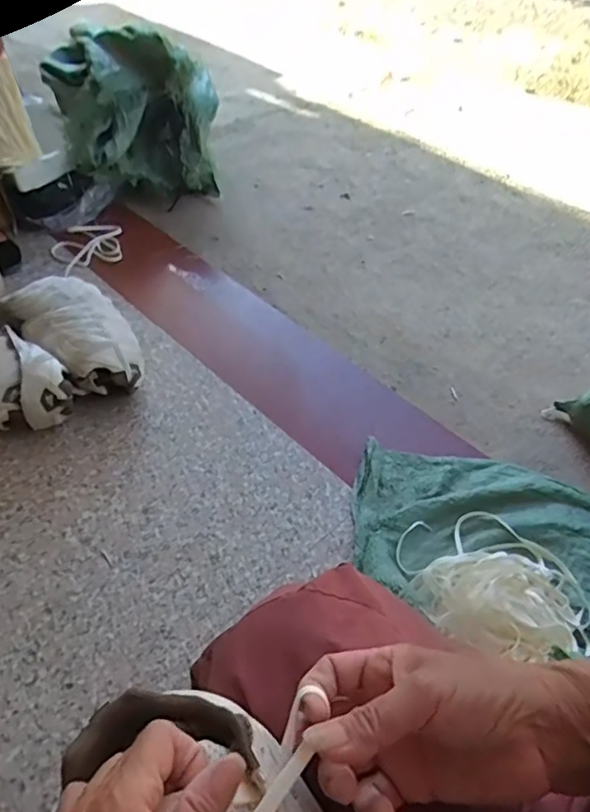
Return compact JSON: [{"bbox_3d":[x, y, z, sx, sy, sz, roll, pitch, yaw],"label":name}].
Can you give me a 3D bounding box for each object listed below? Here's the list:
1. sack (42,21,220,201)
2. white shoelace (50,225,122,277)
[{"bbox_3d":[-0.414,-0.787,1.584,0.421,0.370,0.250,-16,50,-13],"label":"sack"},{"bbox_3d":[-0.528,-0.412,1.500,0.178,0.021,0.181,-22,52,-18],"label":"white shoelace"}]

